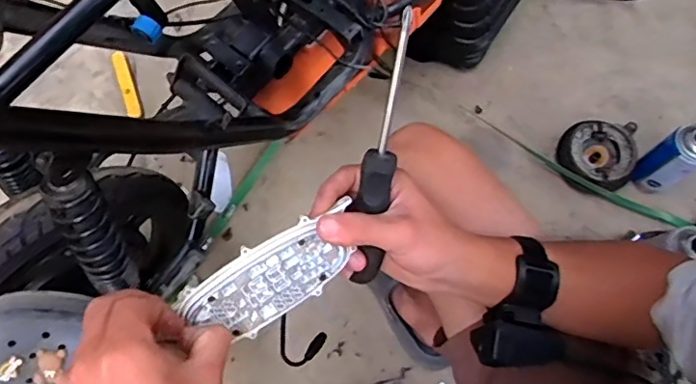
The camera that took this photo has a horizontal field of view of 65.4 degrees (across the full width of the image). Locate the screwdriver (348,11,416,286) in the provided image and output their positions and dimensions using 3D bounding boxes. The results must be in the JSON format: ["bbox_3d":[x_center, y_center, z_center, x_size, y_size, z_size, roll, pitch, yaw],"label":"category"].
[{"bbox_3d":[0.024,-0.027,0.375,0.022,0.030,0.189,9,111,4],"label":"screwdriver"}]

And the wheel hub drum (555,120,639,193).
[{"bbox_3d":[0.424,-0.062,0.914,0.129,0.044,0.118,0,74,1],"label":"wheel hub drum"}]

